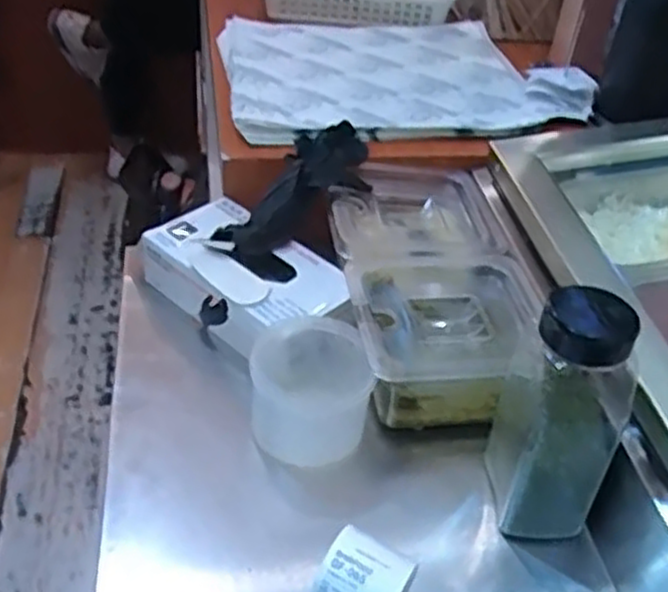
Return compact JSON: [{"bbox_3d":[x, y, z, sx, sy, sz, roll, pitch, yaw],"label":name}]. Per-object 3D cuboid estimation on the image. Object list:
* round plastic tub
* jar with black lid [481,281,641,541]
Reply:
[{"bbox_3d":[-0.024,0.076,0.690,0.097,0.091,0.106,3,39,-2],"label":"round plastic tub"},{"bbox_3d":[0.174,0.088,0.604,0.072,0.203,0.095,5,39,0],"label":"jar with black lid"}]

